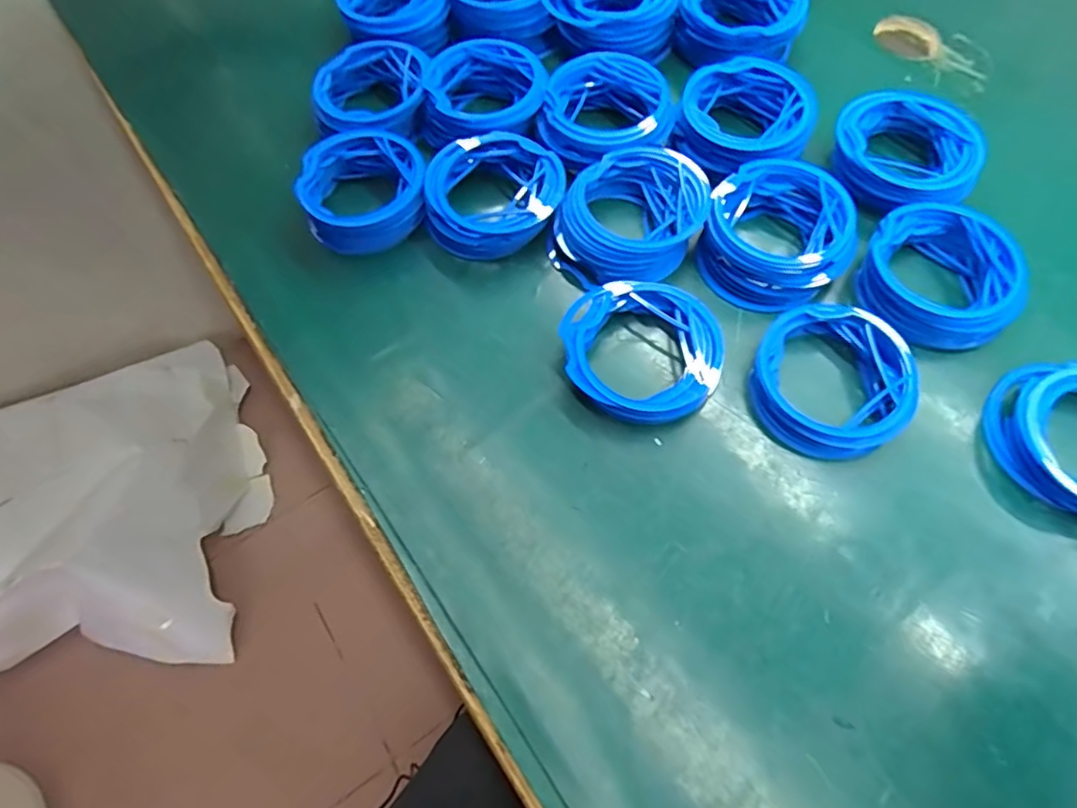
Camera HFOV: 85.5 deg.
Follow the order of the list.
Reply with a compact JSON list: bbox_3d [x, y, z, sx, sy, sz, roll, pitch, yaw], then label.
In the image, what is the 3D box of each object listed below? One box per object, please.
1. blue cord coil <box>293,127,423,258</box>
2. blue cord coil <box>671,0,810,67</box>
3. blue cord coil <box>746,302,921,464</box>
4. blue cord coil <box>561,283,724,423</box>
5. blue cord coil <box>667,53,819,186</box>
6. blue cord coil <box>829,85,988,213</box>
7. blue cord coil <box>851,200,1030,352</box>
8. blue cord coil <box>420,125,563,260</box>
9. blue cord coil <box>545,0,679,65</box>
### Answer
[{"bbox_3d":[-0.136,-0.169,0.457,0.096,0.048,0.095,-1,64,3],"label":"blue cord coil"},{"bbox_3d":[0.176,-0.336,0.507,0.102,0.048,0.093,-1,64,3],"label":"blue cord coil"},{"bbox_3d":[0.190,-0.016,0.378,0.095,0.026,0.098,-1,64,3],"label":"blue cord coil"},{"bbox_3d":[0.069,-0.036,0.392,0.104,0.027,0.097,-1,64,3],"label":"blue cord coil"},{"bbox_3d":[0.165,-0.226,0.464,0.098,0.044,0.093,-1,64,3],"label":"blue cord coil"},{"bbox_3d":[0.278,-0.193,0.447,0.102,0.039,0.096,-1,64,3],"label":"blue cord coil"},{"bbox_3d":[0.278,-0.088,0.404,0.102,0.038,0.095,30,69,16],"label":"blue cord coil"},{"bbox_3d":[-0.035,-0.160,0.446,0.103,0.039,0.095,-1,64,3],"label":"blue cord coil"},{"bbox_3d":[0.062,-0.351,0.516,0.110,0.048,0.083,-13,64,-3],"label":"blue cord coil"}]

